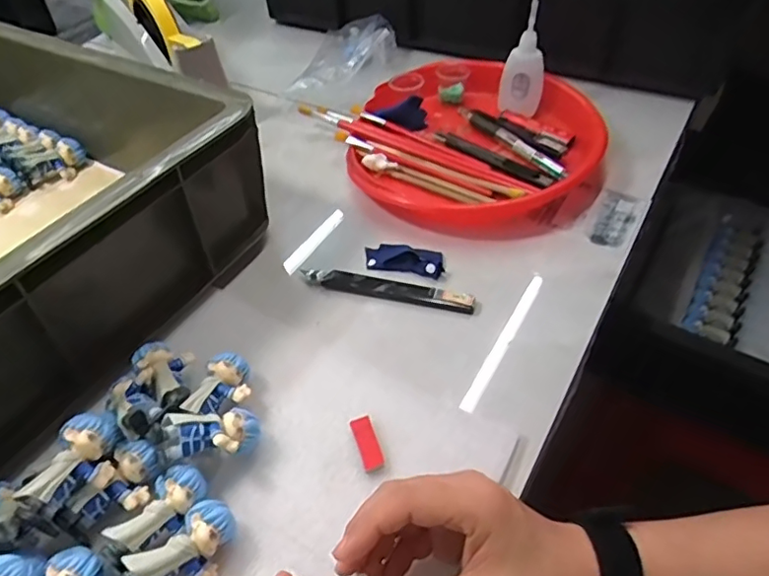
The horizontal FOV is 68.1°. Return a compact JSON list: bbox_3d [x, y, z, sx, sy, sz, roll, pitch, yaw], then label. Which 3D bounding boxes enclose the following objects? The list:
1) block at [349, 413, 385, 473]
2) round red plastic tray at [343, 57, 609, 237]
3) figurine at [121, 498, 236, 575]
[{"bbox_3d":[-0.010,0.097,0.358,0.014,0.004,0.036,-17,49,-12],"label":"block"},{"bbox_3d":[0.090,-0.151,0.561,0.230,0.038,0.246,1,48,-1],"label":"round red plastic tray"},{"bbox_3d":[-0.107,0.145,0.305,0.061,0.030,0.031,-33,54,-24],"label":"figurine"}]

